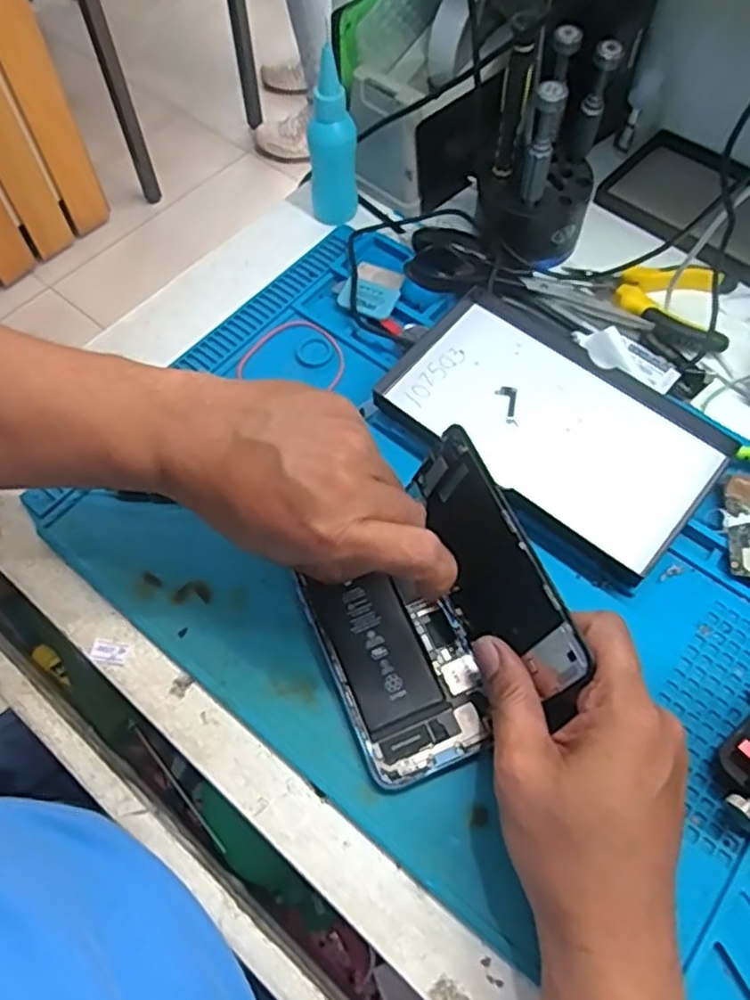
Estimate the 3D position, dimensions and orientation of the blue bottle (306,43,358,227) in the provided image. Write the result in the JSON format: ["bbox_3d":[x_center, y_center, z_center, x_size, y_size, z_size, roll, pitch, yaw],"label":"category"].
[{"bbox_3d":[-0.031,-0.251,0.498,0.034,0.112,0.029,-4,62,-2],"label":"blue bottle"}]

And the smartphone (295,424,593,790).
[{"bbox_3d":[0.023,0.053,0.355,0.110,0.064,0.147,-19,65,-7],"label":"smartphone"}]

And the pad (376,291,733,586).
[{"bbox_3d":[0.109,-0.047,0.434,0.192,0.022,0.118,39,71,18],"label":"pad"}]

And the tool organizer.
[{"bbox_3d":[0.111,-0.229,0.465,0.078,0.136,0.094,13,65,9],"label":"tool organizer"}]

